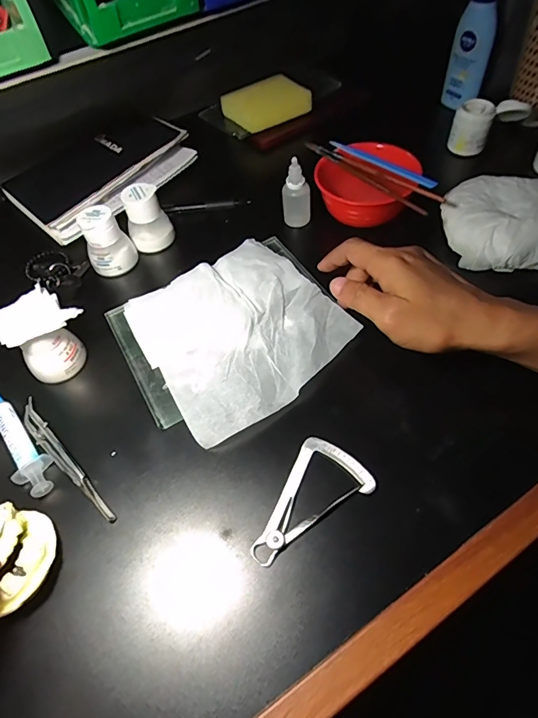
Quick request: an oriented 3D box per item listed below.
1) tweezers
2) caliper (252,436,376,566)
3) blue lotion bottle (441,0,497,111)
[{"bbox_3d":[-0.166,0.079,0.350,0.136,0.015,0.017,37,66,25],"label":"tweezers"},{"bbox_3d":[0.023,0.100,0.327,0.102,0.011,0.059,-30,59,-15],"label":"caliper"},{"bbox_3d":[0.260,-0.398,0.556,0.049,0.136,0.051,14,58,13],"label":"blue lotion bottle"}]

